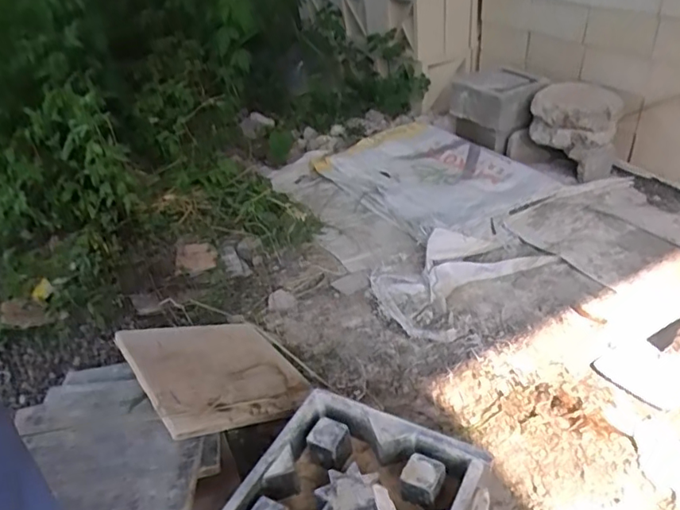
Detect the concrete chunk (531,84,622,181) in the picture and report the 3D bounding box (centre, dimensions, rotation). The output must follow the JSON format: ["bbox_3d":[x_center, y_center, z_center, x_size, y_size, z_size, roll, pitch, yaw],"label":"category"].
[{"bbox_3d":[0.607,-0.316,1.423,0.221,0.240,0.080,9,36,21],"label":"concrete chunk"}]

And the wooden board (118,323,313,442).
[{"bbox_3d":[-0.187,0.178,0.854,0.257,0.018,0.243,3,24,-44],"label":"wooden board"}]

